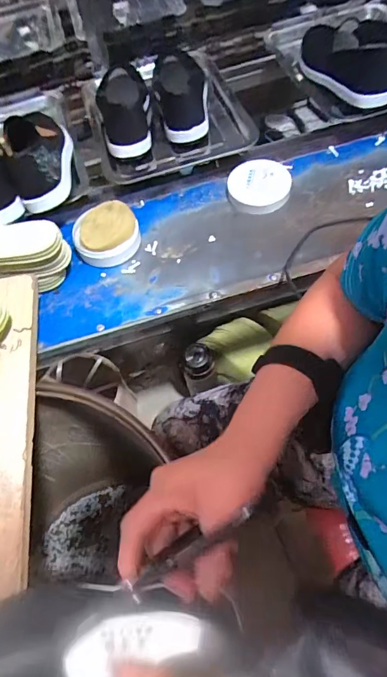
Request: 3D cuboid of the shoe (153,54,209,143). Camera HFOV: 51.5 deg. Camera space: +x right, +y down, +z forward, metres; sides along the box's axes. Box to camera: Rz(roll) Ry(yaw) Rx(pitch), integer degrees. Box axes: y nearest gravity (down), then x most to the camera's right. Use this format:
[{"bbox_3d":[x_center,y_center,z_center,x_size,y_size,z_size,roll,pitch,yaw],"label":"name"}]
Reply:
[{"bbox_3d":[-0.023,-0.460,0.757,0.097,0.087,0.270,-7,58,5],"label":"shoe"}]

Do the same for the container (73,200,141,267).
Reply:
[{"bbox_3d":[-0.141,-0.171,0.642,0.103,0.055,0.101,-4,58,6],"label":"container"}]

